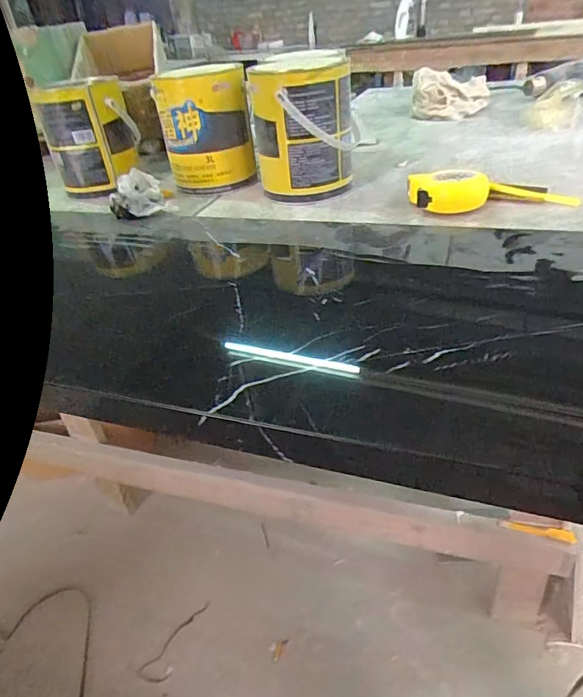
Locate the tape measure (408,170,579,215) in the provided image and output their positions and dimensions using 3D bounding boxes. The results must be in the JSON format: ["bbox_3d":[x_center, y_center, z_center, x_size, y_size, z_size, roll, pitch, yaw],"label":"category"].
[{"bbox_3d":[0.255,-0.202,0.601,0.208,0.045,0.077,-1,38,9],"label":"tape measure"}]

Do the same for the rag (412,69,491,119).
[{"bbox_3d":[0.364,-0.583,1.072,0.169,0.086,0.143,4,39,15],"label":"rag"}]

